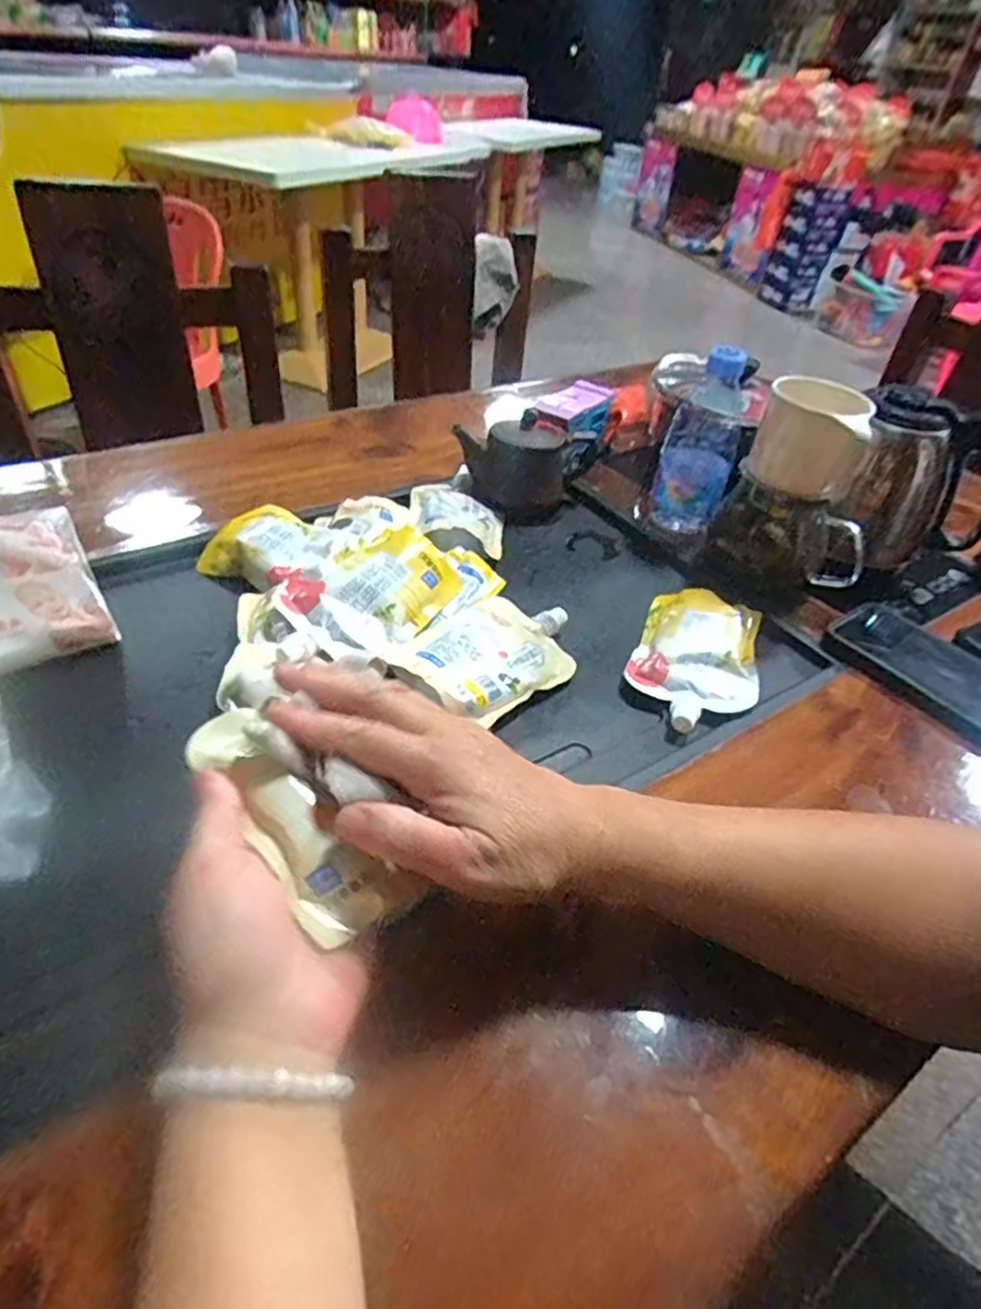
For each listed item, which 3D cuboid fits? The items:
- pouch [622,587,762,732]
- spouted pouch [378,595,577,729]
[{"bbox_3d":[0.153,0.004,0.516,0.090,0.028,0.141,20,43,14],"label":"pouch"},{"bbox_3d":[0.003,-0.001,0.499,0.085,0.040,0.139,35,48,29],"label":"spouted pouch"}]

